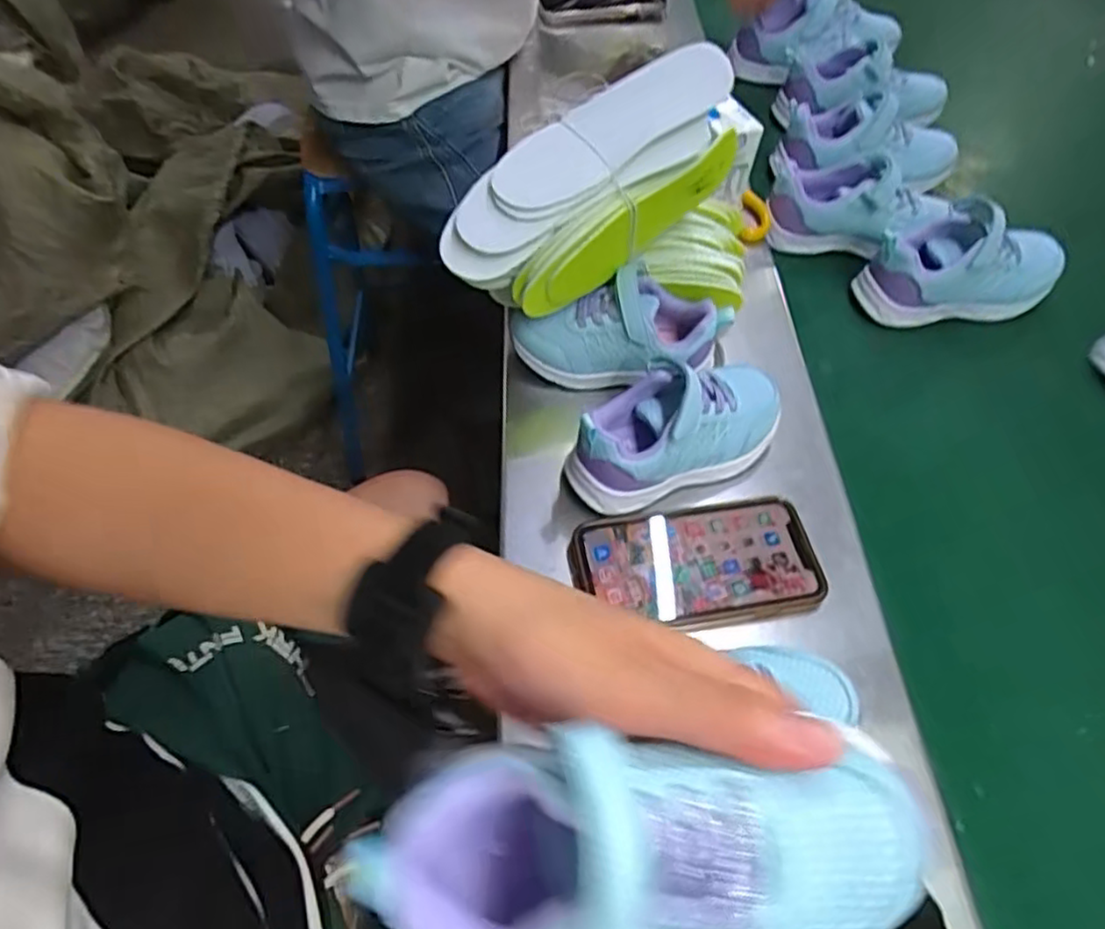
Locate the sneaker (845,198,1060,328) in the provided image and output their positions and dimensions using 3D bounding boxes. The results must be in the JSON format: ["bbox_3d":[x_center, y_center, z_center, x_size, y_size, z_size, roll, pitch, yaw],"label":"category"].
[{"bbox_3d":[0.366,-0.181,0.602,0.177,0.081,0.075,-11,56,-11],"label":"sneaker"}]

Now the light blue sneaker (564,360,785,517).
[{"bbox_3d":[0.087,-0.028,0.459,0.161,0.064,0.066,-20,59,-17],"label":"light blue sneaker"}]

